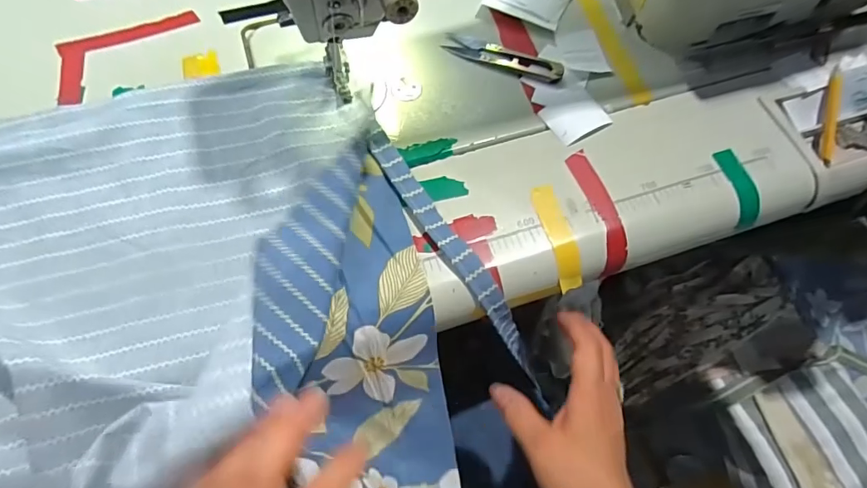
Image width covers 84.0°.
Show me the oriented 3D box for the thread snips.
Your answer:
[{"bbox_3d":[0.058,-0.157,0.401,0.102,0.007,0.023,22,66,10],"label":"thread snips"}]

